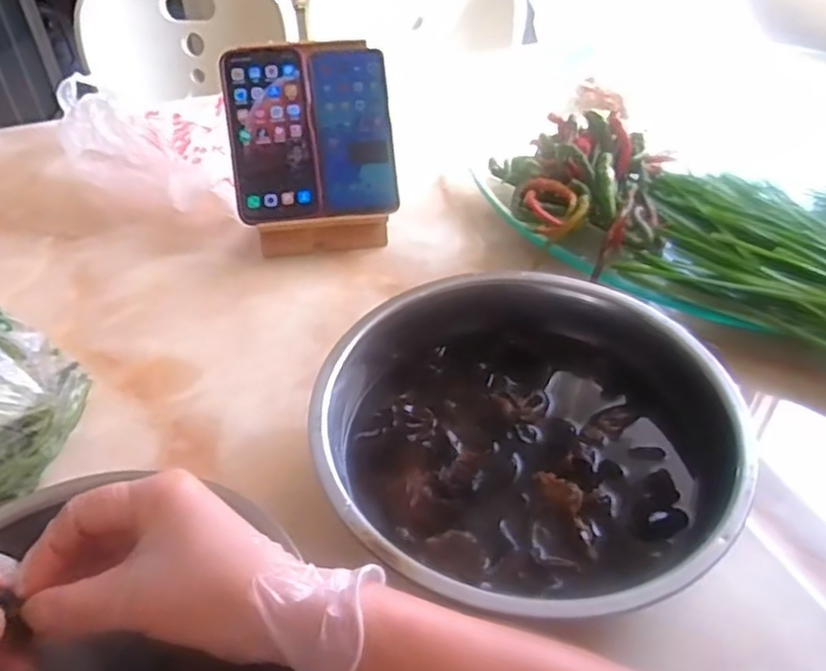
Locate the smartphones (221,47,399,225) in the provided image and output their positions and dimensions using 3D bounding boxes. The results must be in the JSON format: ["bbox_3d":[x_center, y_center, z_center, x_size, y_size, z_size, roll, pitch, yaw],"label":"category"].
[{"bbox_3d":[-0.098,-0.195,0.653,0.154,0.164,0.009,-6,0,-9],"label":"smartphones"}]

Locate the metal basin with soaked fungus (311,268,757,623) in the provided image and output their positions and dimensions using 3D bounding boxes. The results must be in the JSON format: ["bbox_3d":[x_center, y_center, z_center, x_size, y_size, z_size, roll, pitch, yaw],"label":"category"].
[{"bbox_3d":[0.075,0.069,0.442,0.265,0.082,0.242,-1,43,0],"label":"metal basin with soaked fungus"}]

